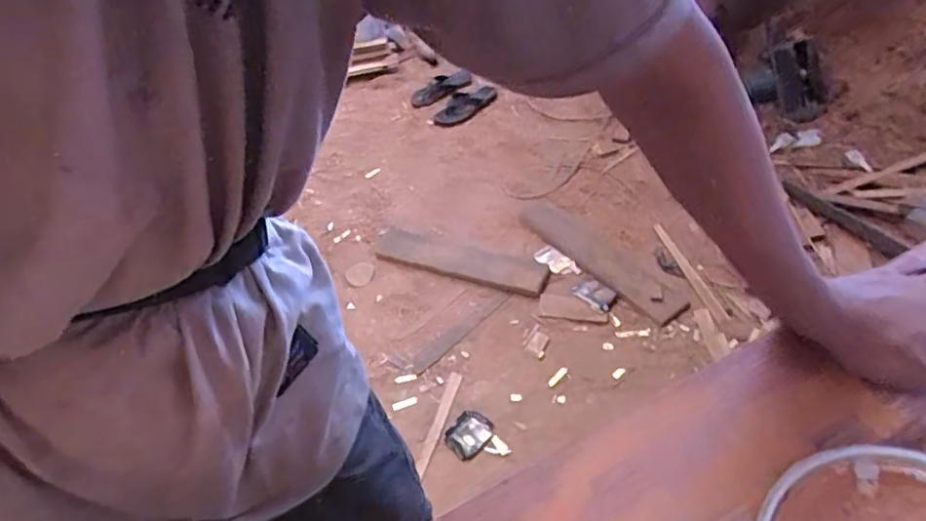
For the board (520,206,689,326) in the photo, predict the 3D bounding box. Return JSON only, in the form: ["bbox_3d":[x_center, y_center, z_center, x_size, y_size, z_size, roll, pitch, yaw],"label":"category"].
[{"bbox_3d":[0.370,-0.016,1.668,0.119,0.020,0.563,-32,46,-19],"label":"board"}]

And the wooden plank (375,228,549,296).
[{"bbox_3d":[-0.018,-0.016,1.724,0.520,0.022,0.136,15,51,20],"label":"wooden plank"}]

